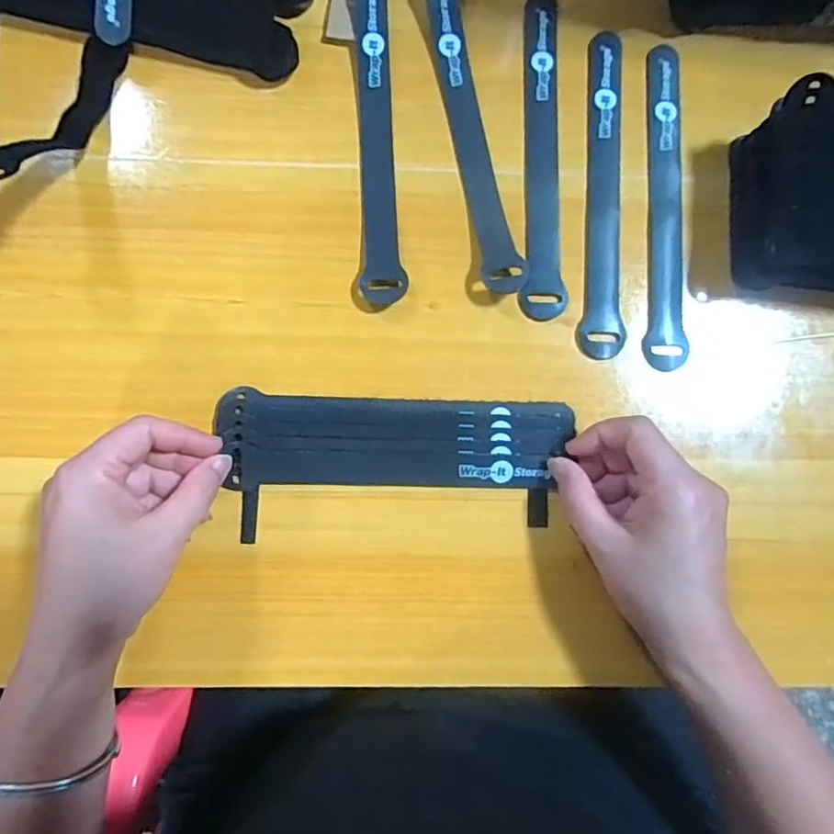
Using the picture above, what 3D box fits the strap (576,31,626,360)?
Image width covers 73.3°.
[{"bbox_3d":[0.116,-0.142,0.347,0.025,0.004,0.212,4,86,-2],"label":"strap"}]

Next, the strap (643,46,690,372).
[{"bbox_3d":[0.152,-0.131,0.342,0.024,0.007,0.204,4,86,-2],"label":"strap"}]

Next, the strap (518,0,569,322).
[{"bbox_3d":[0.080,-0.166,0.347,0.027,0.005,0.215,3,86,-2],"label":"strap"}]

